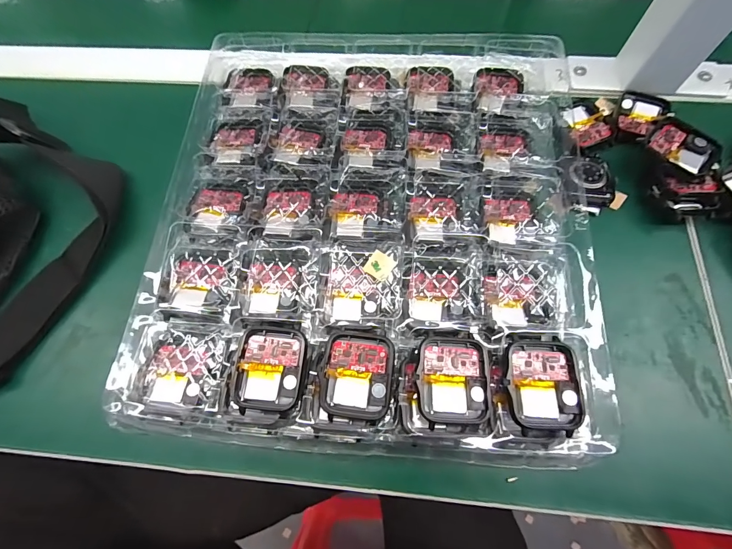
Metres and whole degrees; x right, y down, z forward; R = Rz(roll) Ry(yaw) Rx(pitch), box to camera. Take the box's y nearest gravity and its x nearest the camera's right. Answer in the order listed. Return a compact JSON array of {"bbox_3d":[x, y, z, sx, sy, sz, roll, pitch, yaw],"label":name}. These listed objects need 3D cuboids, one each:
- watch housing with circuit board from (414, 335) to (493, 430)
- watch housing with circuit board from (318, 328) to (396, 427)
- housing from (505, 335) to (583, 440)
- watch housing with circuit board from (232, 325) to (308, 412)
[{"bbox_3d":[0.046,0.056,0.188,0.038,0.009,0.044,1,69,3],"label":"watch housing with circuit board"},{"bbox_3d":[-0.005,0.053,0.189,0.038,0.006,0.046,7,69,5],"label":"watch housing with circuit board"},{"bbox_3d":[0.091,0.056,0.183,0.038,0.007,0.048,3,74,3],"label":"housing"},{"bbox_3d":[-0.052,0.052,0.196,0.037,0.009,0.043,5,69,4],"label":"watch housing with circuit board"}]

